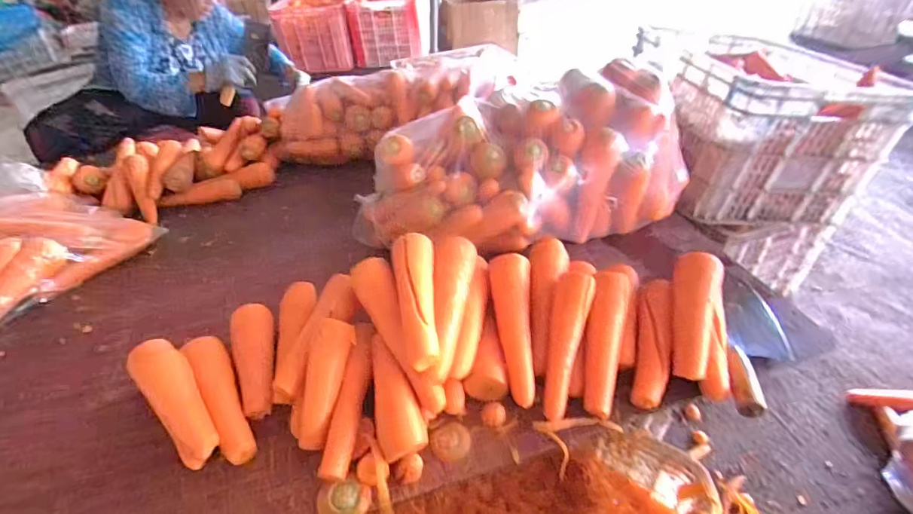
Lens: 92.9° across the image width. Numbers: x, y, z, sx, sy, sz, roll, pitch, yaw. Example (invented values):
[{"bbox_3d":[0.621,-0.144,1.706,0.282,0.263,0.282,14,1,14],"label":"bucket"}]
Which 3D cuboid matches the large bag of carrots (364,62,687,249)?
[{"bbox_3d":[0.111,-0.150,0.735,0.544,0.211,0.240,-14,41,-12],"label":"large bag of carrots"}]

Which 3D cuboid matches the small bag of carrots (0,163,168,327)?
[{"bbox_3d":[-0.832,-0.030,0.804,0.366,0.107,0.344,19,45,25],"label":"small bag of carrots"}]

